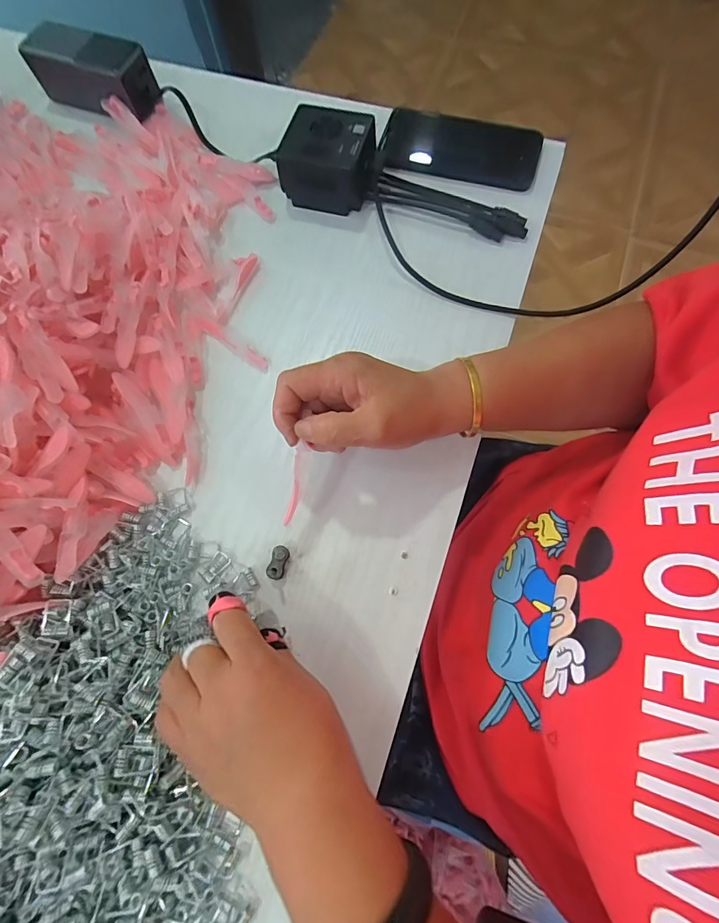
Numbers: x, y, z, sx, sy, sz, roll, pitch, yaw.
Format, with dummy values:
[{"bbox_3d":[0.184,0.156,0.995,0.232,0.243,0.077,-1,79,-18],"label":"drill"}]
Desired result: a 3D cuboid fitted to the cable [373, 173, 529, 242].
[{"bbox_3d":[0.086,-0.240,0.392,0.144,0.012,0.033,23,73,9],"label":"cable"}]

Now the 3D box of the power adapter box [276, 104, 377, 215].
[{"bbox_3d":[-0.028,-0.284,0.390,0.079,0.049,0.070,13,72,5],"label":"power adapter box"}]

